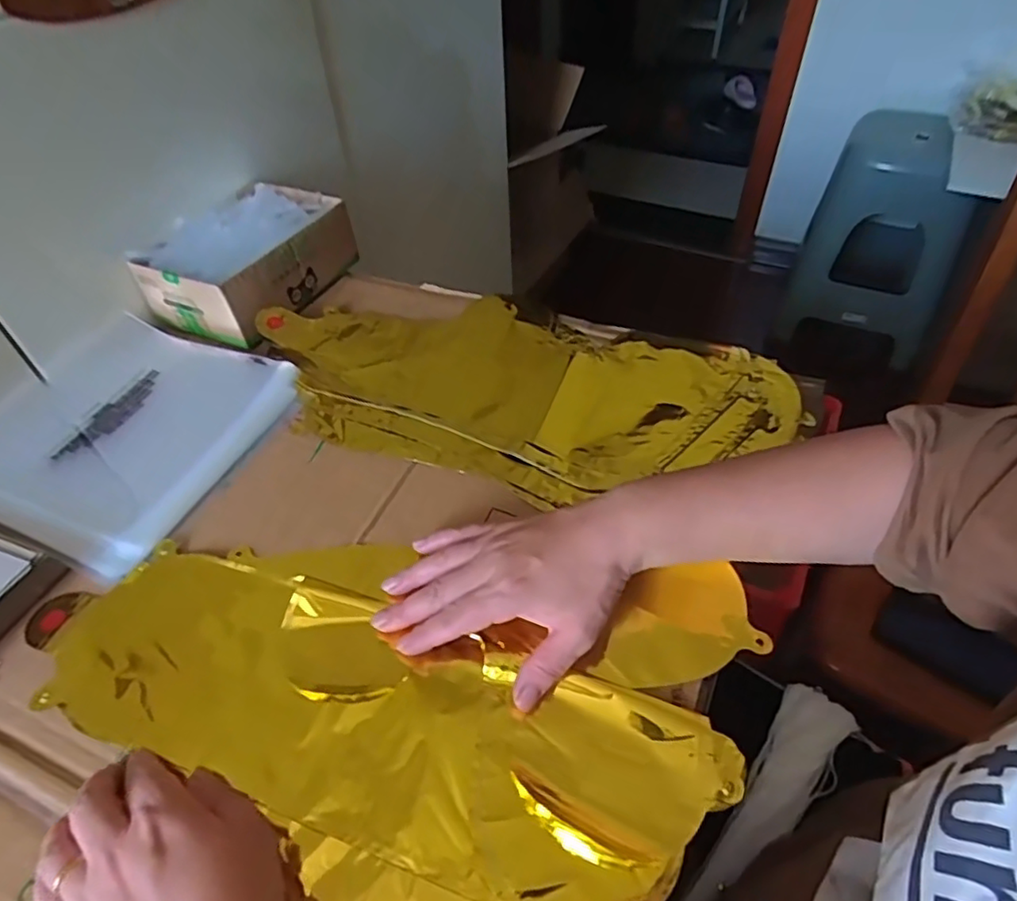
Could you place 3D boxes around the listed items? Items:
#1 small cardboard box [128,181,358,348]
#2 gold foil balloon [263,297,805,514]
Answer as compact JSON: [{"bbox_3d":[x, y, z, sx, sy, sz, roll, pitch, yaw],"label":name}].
[{"bbox_3d":[-0.258,-0.194,0.635,0.130,0.069,0.179,19,51,18],"label":"small cardboard box"},{"bbox_3d":[0.001,-0.061,0.543,0.443,0.014,0.212,15,50,15],"label":"gold foil balloon"}]

